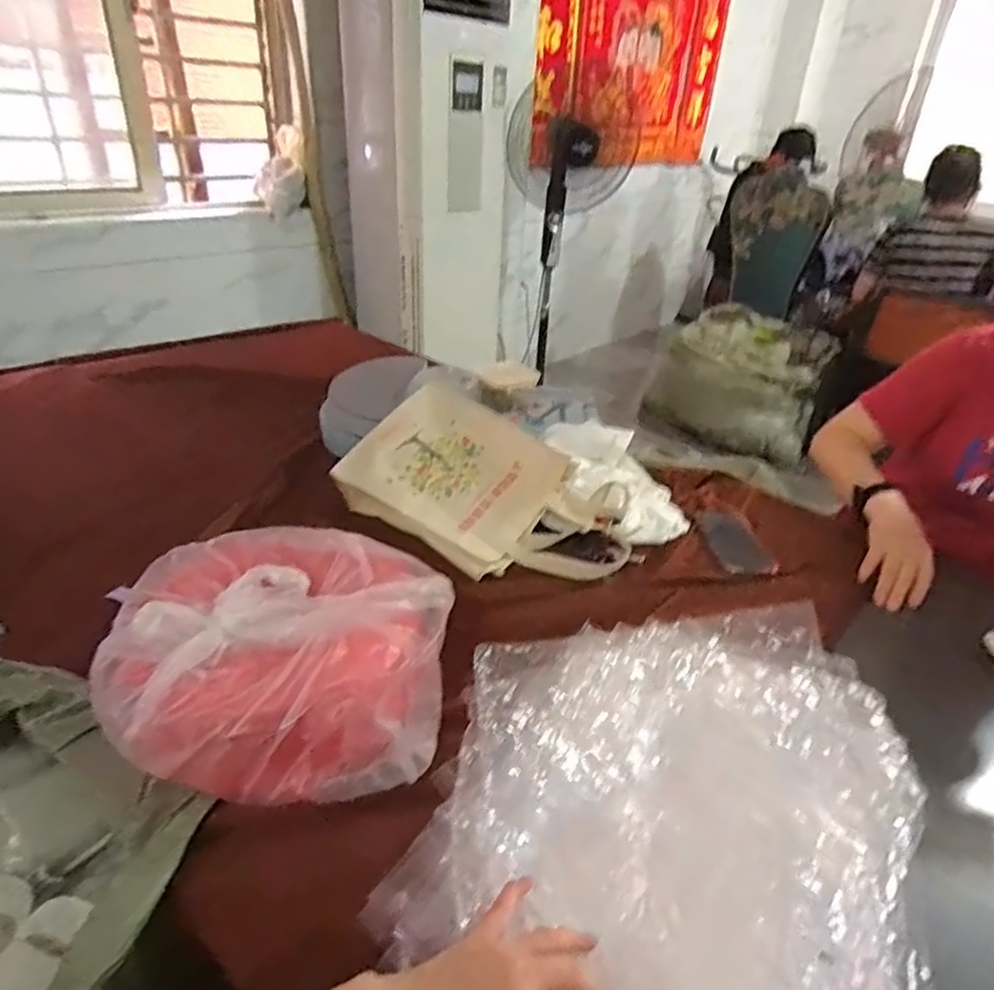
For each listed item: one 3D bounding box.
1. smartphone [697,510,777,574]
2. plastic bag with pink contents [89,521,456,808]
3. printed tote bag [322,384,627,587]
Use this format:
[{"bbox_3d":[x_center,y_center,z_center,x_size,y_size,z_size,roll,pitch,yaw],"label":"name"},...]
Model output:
[{"bbox_3d":[0.365,0.069,1.023,0.081,0.011,0.166,2,30,-2],"label":"smartphone"},{"bbox_3d":[-0.216,0.156,0.676,0.320,0.133,0.255,4,30,2],"label":"plastic bag with pink contents"},{"bbox_3d":[-0.012,-0.011,1.002,0.429,0.143,0.236,17,33,22],"label":"printed tote bag"}]

